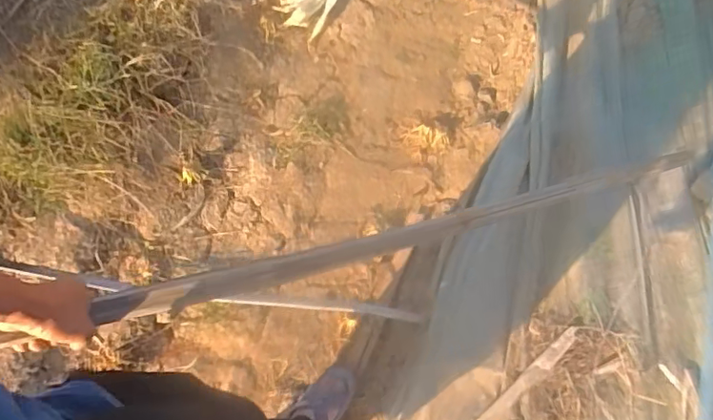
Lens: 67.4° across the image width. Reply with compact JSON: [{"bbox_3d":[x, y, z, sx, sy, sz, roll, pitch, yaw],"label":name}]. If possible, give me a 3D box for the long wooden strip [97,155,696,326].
[{"bbox_3d":[0.126,0.026,0.808,0.958,0.021,0.040,-13,66,-17],"label":"long wooden strip"}]

